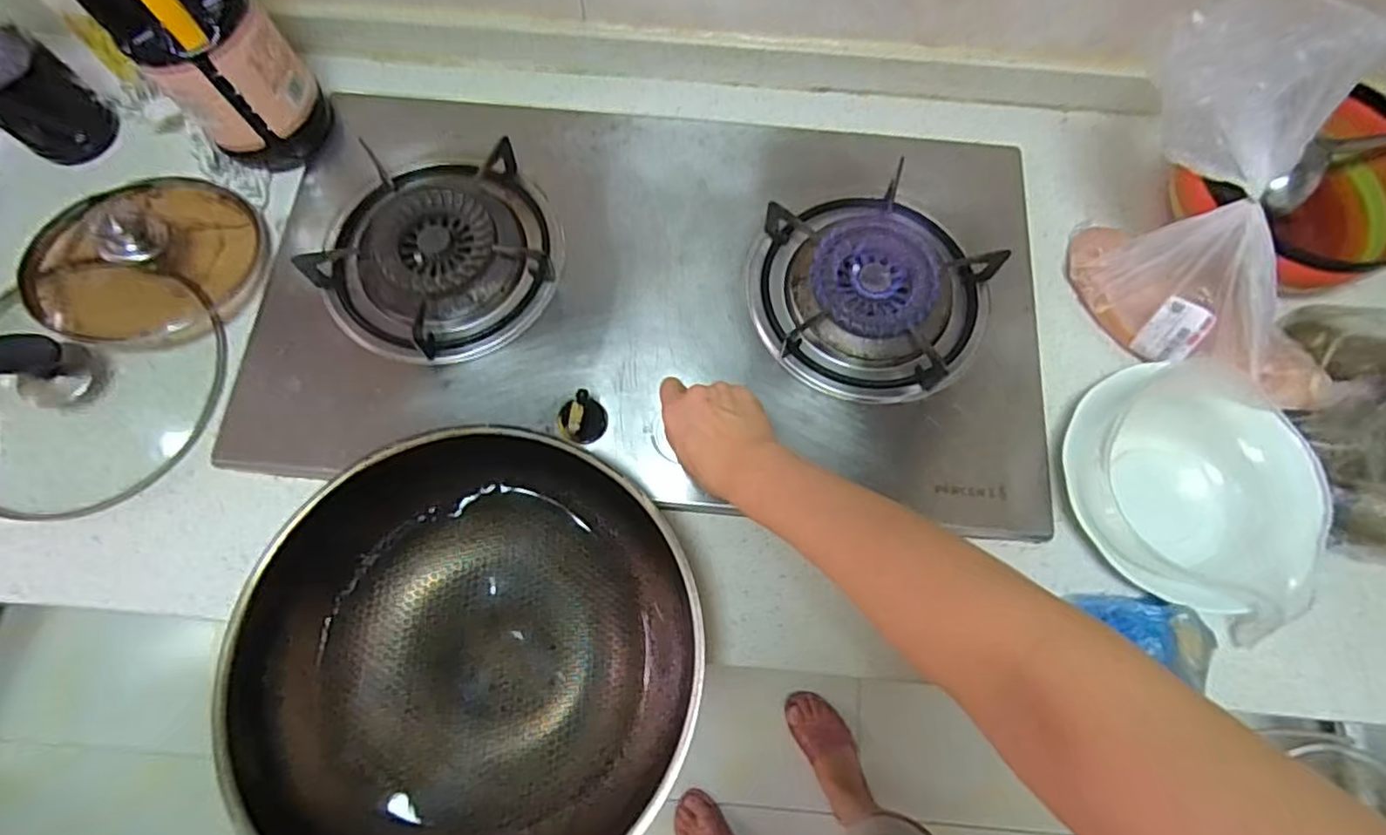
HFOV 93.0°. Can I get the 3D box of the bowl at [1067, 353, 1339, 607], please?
[{"bbox_3d":[0.402,0.053,0.533,0.181,0.061,0.198,0,74,0],"label":"bowl"}]

